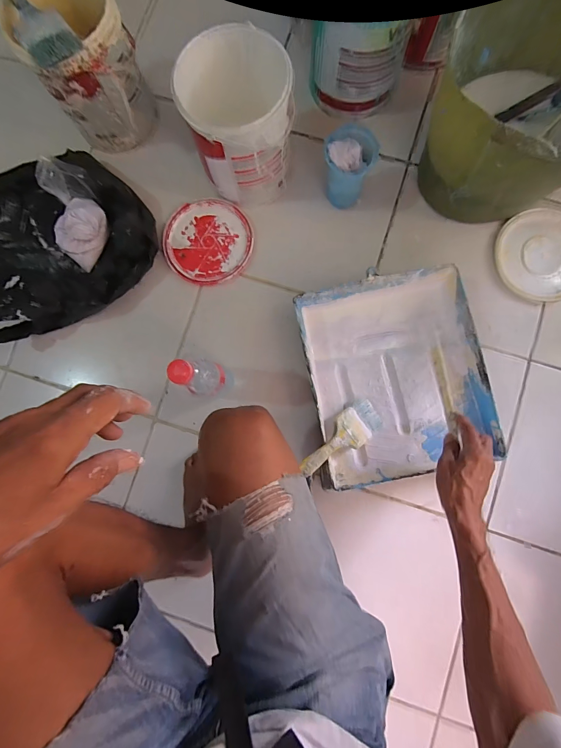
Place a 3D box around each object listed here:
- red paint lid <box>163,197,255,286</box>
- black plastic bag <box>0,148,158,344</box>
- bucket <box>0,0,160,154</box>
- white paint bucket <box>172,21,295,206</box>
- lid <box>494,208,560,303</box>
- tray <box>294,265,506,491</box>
[{"bbox_3d":[-0.143,-0.263,0.672,0.176,0.010,0.166,0,86,5],"label":"red paint lid"},{"bbox_3d":[-0.452,-0.263,0.645,0.371,0.091,0.352,-36,84,1],"label":"black plastic bag"},{"bbox_3d":[-0.340,-0.547,0.612,0.162,0.184,0.162,0,86,5],"label":"bucket"},{"bbox_3d":[-0.064,-0.430,0.593,0.165,0.184,0.160,0,86,5],"label":"white paint bucket"},{"bbox_3d":[0.502,-0.229,0.645,0.171,0.019,0.178,0,86,5],"label":"lid"},{"bbox_3d":[0.198,0.001,0.594,0.288,0.057,0.343,-10,84,2],"label":"tray"}]

